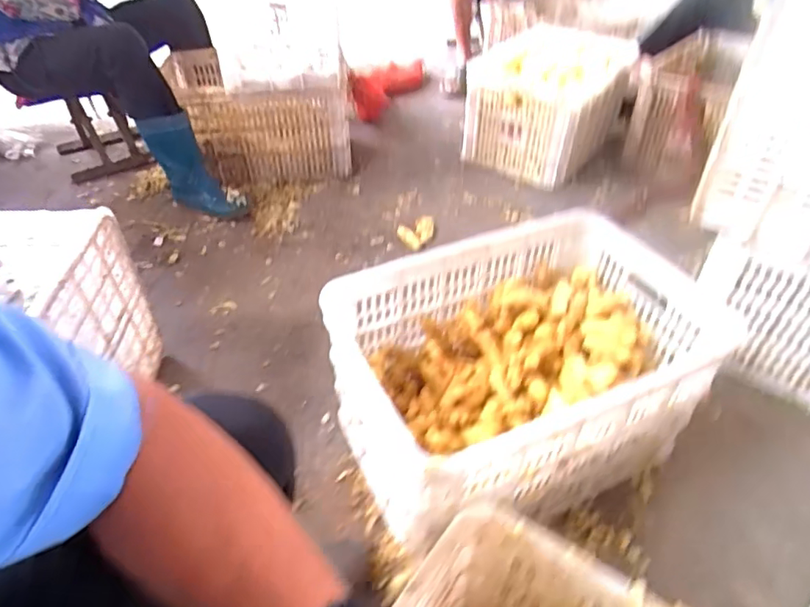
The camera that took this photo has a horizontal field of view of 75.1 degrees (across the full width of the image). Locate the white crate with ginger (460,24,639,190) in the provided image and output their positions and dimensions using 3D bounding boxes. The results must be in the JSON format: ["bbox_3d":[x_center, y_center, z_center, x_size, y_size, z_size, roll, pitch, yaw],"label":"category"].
[{"bbox_3d":[0.444,-0.647,1.693,0.408,0.286,0.503,25,48,24],"label":"white crate with ginger"}]

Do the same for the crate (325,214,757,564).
[{"bbox_3d":[0.178,0.106,0.839,0.515,0.277,0.358,-18,46,-19],"label":"crate"}]

